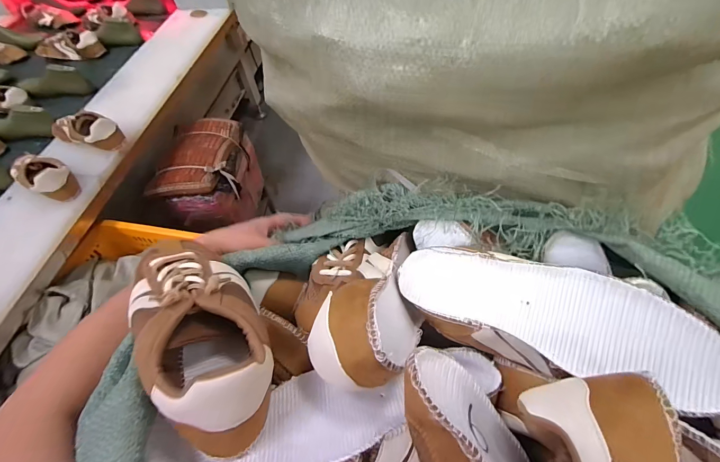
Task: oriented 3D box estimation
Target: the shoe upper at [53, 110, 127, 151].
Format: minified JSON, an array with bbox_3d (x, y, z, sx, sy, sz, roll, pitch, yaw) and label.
[{"bbox_3d":[-0.736,-0.270,0.927,0.163,0.080,0.080,14,58,14],"label":"shoe upper"}]

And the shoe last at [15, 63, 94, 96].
[{"bbox_3d":[-1.020,-0.498,1.155,0.191,0.085,0.084,-21,55,-29],"label":"shoe last"}]

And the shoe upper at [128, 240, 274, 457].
[{"bbox_3d":[-0.131,0.068,0.281,0.079,0.071,0.200,-32,59,-16],"label":"shoe upper"}]

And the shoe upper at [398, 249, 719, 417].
[{"bbox_3d":[0.156,0.070,0.299,0.229,0.080,0.079,13,90,25],"label":"shoe upper"}]

